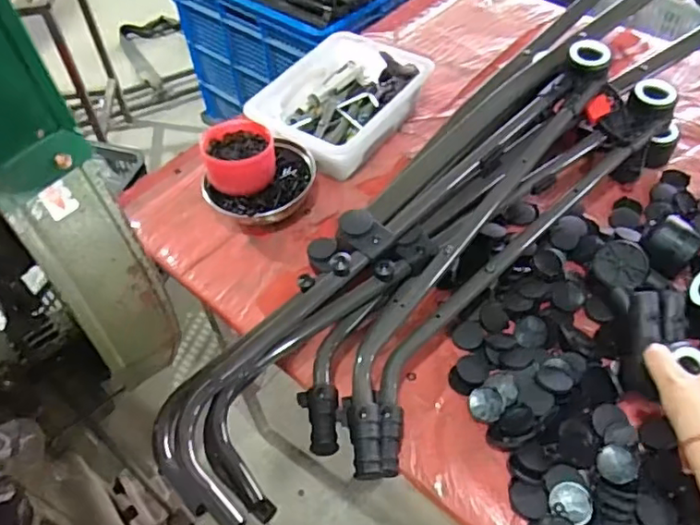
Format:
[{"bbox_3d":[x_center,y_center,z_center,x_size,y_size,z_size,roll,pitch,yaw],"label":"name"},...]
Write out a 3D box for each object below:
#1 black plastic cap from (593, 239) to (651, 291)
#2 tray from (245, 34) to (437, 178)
[{"bbox_3d":[0.296,0.000,0.647,0.054,0.013,0.058,3,65,7],"label":"black plastic cap"},{"bbox_3d":[-0.017,-0.240,0.879,0.187,0.062,0.243,28,59,24],"label":"tray"}]

